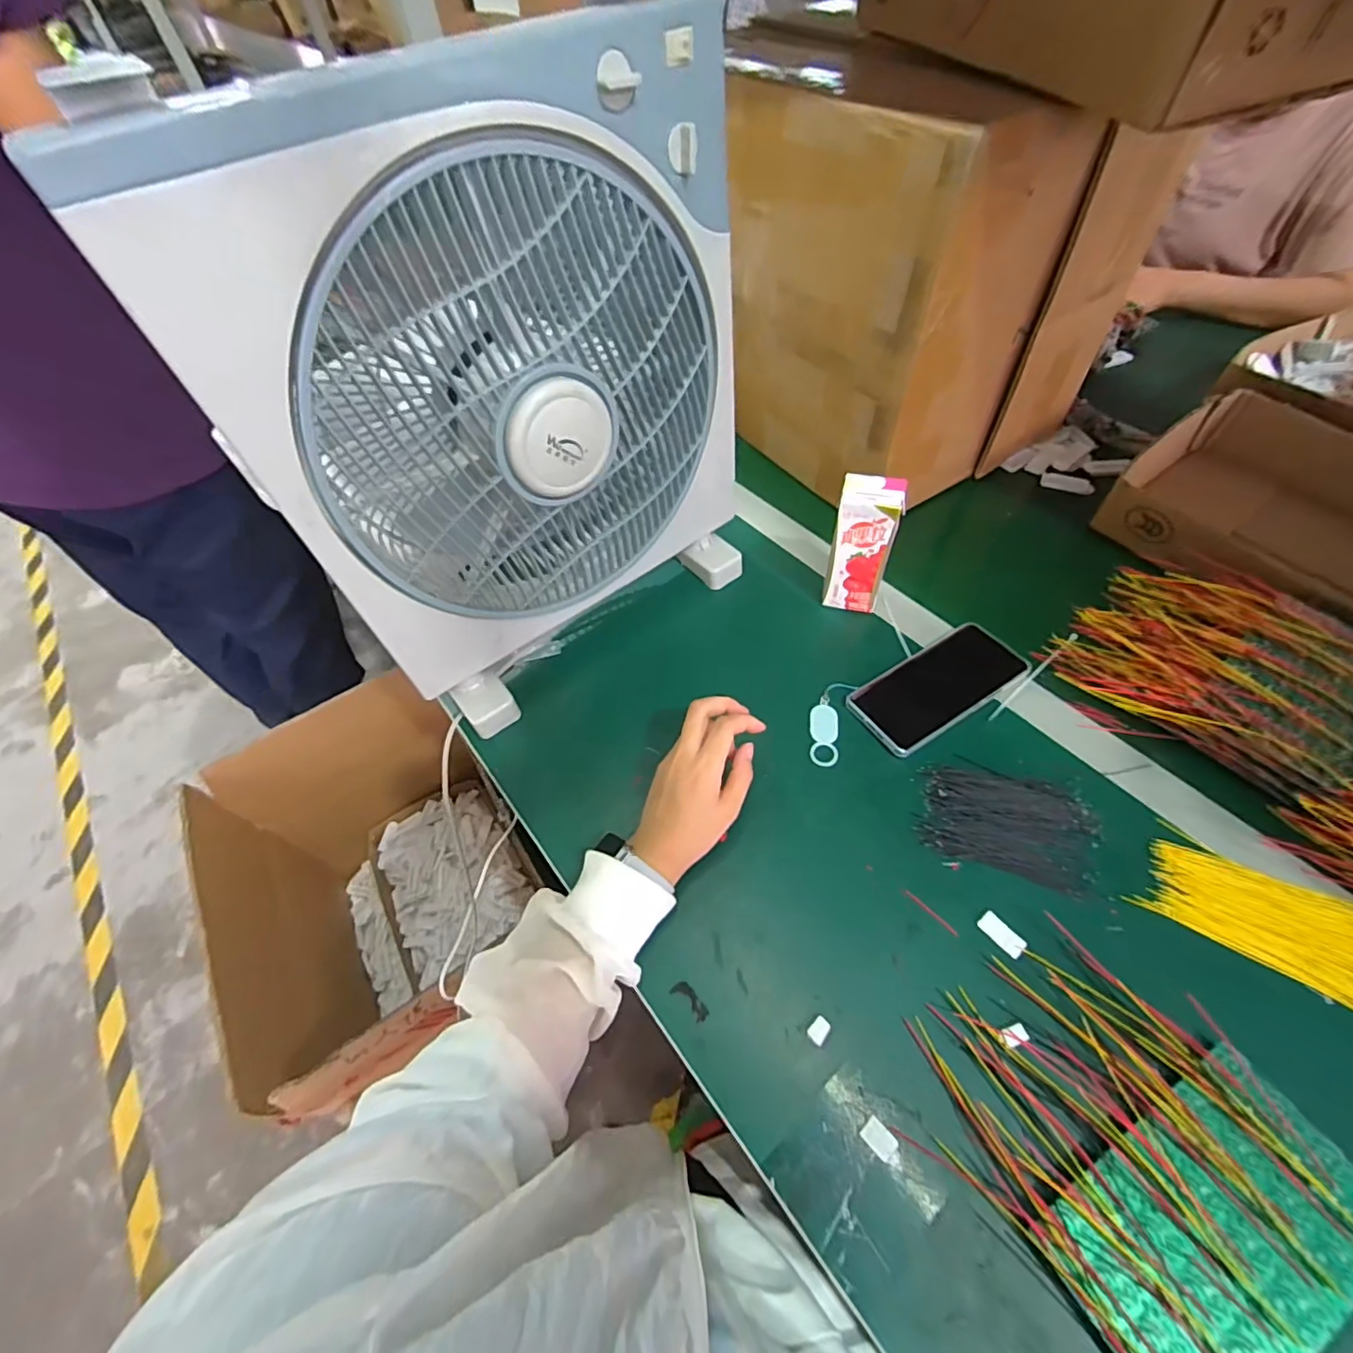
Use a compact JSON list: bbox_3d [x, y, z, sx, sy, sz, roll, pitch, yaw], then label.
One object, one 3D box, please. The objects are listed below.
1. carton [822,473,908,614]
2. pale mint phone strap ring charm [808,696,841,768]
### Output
[{"bbox_3d":[0.176,-0.122,0.556,0.054,0.148,0.037,12,57,13],"label":"carton"},{"bbox_3d":[0.134,0.048,0.528,0.026,0.005,0.071,7,56,9],"label":"pale mint phone strap ring charm"}]

